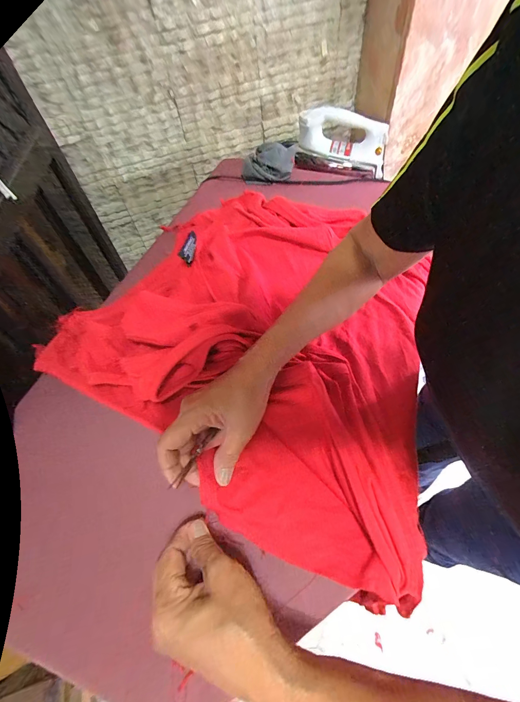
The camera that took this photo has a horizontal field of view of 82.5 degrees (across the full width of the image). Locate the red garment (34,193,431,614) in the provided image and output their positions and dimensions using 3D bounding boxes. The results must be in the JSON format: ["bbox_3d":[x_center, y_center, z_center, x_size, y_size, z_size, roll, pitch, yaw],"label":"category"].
[{"bbox_3d":[0.006,-0.035,0.385,0.436,0.090,0.447,17,59,15],"label":"red garment"}]

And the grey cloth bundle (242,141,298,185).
[{"bbox_3d":[0.017,-0.403,0.641,0.079,0.047,0.115,38,67,24],"label":"grey cloth bundle"}]

